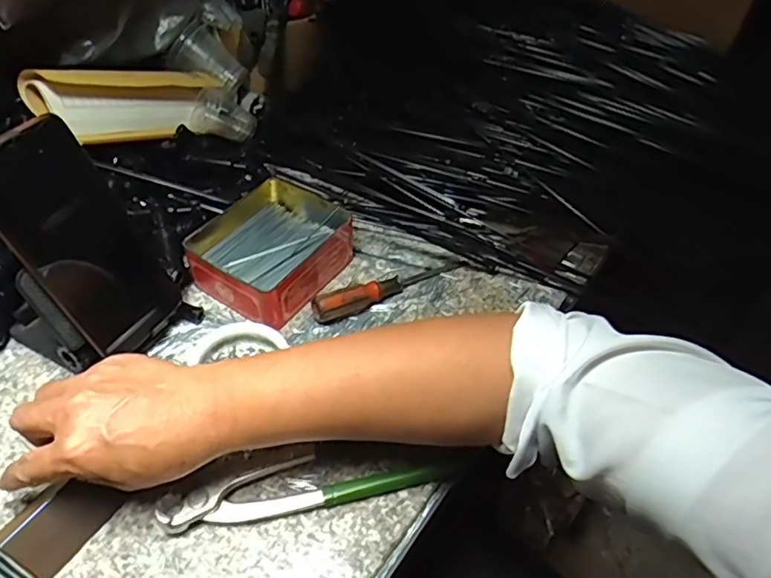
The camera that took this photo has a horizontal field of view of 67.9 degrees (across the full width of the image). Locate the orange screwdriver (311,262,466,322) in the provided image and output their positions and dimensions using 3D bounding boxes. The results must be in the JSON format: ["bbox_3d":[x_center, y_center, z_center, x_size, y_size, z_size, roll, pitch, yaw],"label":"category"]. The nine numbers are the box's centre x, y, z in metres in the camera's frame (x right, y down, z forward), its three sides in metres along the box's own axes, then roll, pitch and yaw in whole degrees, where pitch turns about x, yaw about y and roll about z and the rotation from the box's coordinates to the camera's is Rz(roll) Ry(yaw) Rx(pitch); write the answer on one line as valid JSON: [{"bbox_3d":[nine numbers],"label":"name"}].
[{"bbox_3d":[0.005,-0.007,0.497,0.146,0.026,0.019,-23,53,-22],"label":"orange screwdriver"}]

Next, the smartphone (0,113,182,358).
[{"bbox_3d":[-0.209,-0.031,0.400,0.013,0.164,0.077,4,43,32],"label":"smartphone"}]

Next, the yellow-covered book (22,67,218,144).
[{"bbox_3d":[-0.246,-0.188,0.579,0.067,0.055,0.200,27,31,21],"label":"yellow-covered book"}]

